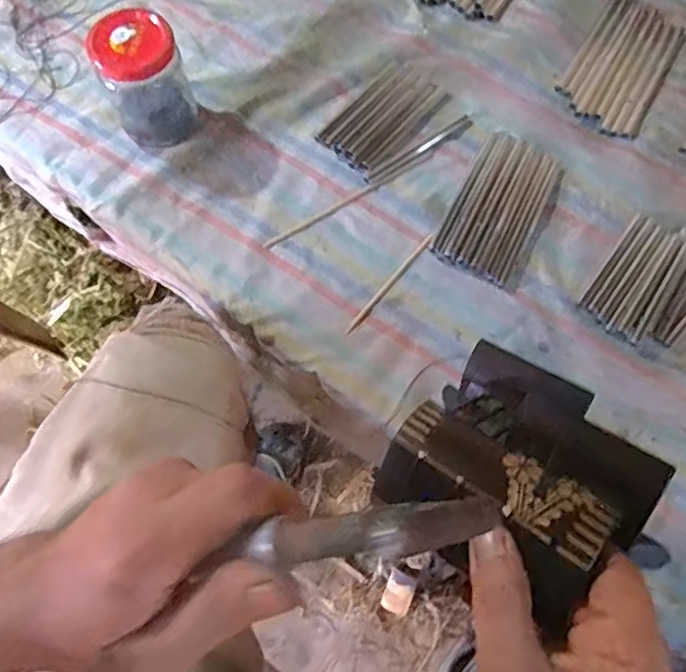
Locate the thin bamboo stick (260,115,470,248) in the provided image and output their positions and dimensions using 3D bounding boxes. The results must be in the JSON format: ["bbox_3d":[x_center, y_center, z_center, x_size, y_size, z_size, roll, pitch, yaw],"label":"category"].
[{"bbox_3d":[0.024,-0.132,0.511,0.212,0.006,0.015,-35,74,-9],"label":"thin bamboo stick"}]

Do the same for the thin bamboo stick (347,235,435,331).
[{"bbox_3d":[0.038,-0.044,0.480,0.008,0.004,0.107,37,77,13],"label":"thin bamboo stick"}]

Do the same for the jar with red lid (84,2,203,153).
[{"bbox_3d":[-0.162,-0.210,0.488,0.066,0.094,0.058,-23,71,-9],"label":"jar with red lid"}]

